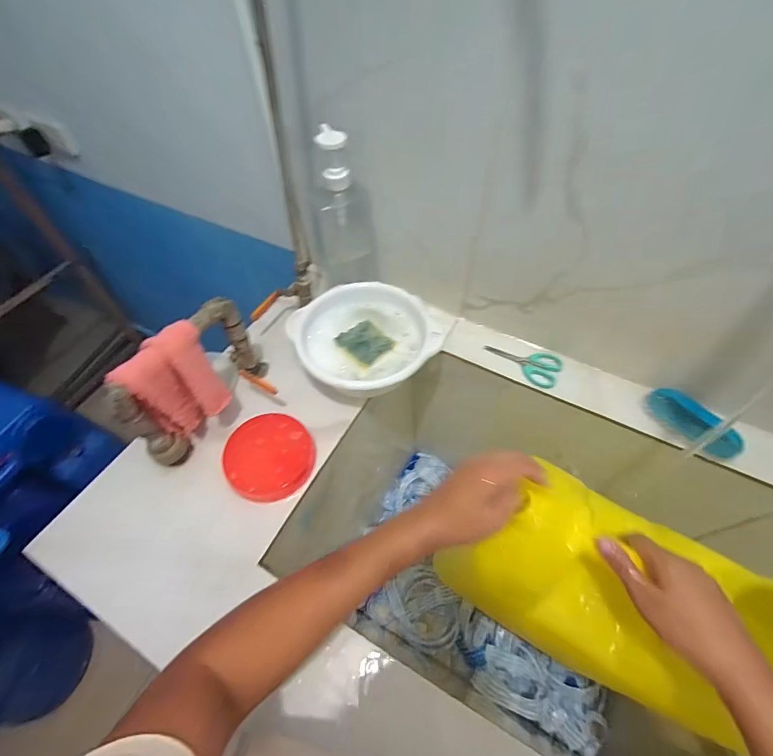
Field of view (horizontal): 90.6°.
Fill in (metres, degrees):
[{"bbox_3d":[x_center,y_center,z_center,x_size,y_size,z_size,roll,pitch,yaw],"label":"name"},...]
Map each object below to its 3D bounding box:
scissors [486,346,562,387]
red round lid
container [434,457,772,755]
[{"bbox_3d":[0.221,-0.024,0.632,0.122,0.010,0.054,19,80,22],"label":"scissors"},{"bbox_3d":[-0.161,0.106,0.526,0.118,0.016,0.118,4,64,-8],"label":"red round lid"},{"bbox_3d":[0.240,0.214,0.381,0.339,0.132,0.151,23,59,17],"label":"container"}]

